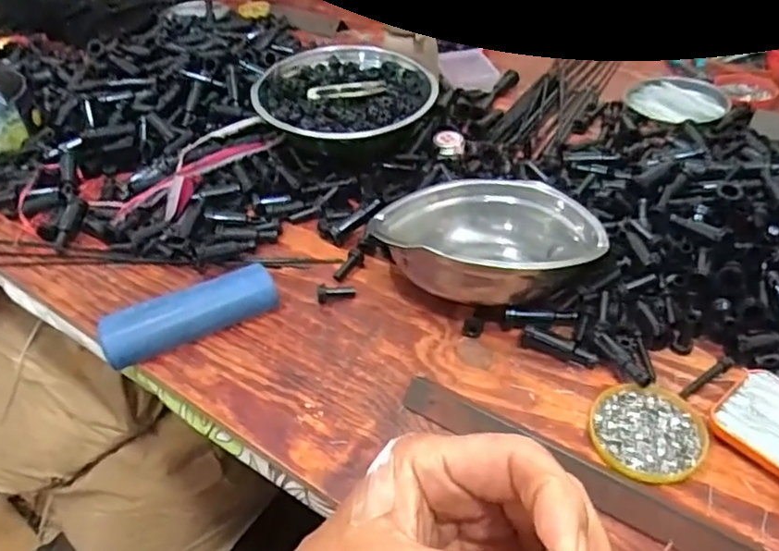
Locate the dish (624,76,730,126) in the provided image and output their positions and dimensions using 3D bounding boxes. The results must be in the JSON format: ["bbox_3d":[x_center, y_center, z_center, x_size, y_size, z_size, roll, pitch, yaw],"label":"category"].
[{"bbox_3d":[0.402,-0.246,0.879,0.131,0.013,0.131,-2,42,2],"label":"dish"}]

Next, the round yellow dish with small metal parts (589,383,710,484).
[{"bbox_3d":[0.200,0.120,0.488,0.081,0.011,0.082,-2,42,2],"label":"round yellow dish with small metal parts"}]

